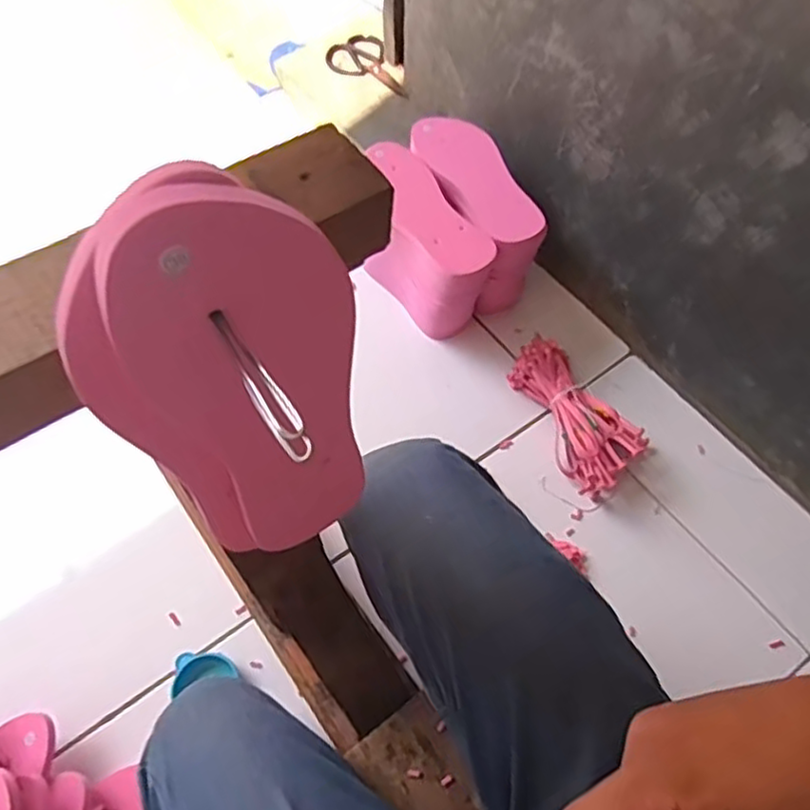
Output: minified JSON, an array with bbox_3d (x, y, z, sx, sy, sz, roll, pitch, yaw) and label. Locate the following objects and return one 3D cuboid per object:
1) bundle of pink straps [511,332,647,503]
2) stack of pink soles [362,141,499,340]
[{"bbox_3d":[0.211,0.011,0.861,0.095,0.060,0.207,-31,65,-15],"label":"bundle of pink straps"},{"bbox_3d":[0.021,-0.210,0.919,0.092,0.177,0.238,-29,64,-14],"label":"stack of pink soles"}]

